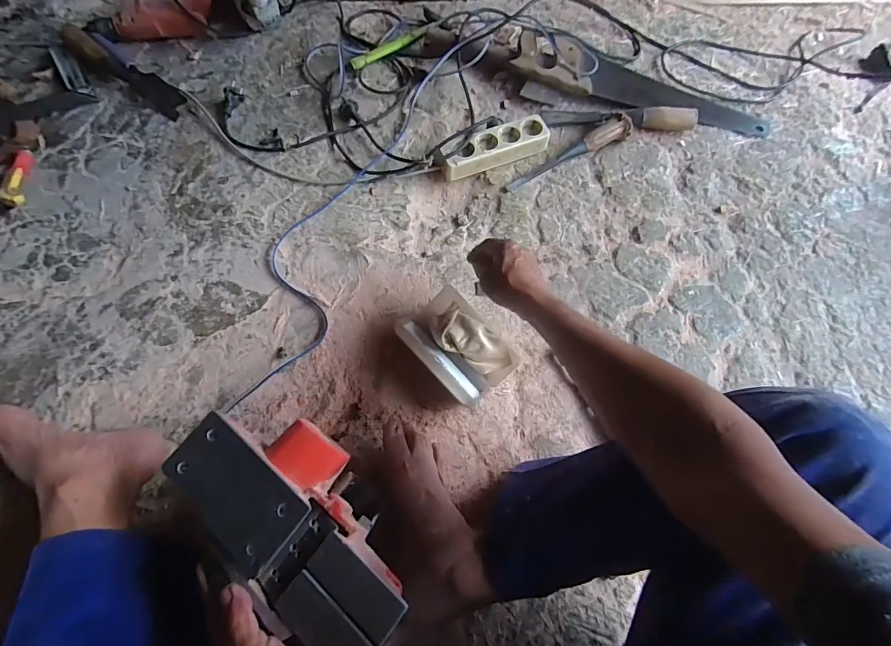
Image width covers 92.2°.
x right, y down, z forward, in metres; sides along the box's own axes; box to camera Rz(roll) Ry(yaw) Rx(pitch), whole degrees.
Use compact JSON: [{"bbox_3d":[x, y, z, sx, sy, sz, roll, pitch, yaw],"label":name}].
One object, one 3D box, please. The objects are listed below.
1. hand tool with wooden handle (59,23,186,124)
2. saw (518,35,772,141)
[{"bbox_3d":[-0.616,-0.486,0.821,0.321,0.020,0.056,34,71,12],"label":"hand tool with wooden handle"},{"bbox_3d":[0.380,-0.457,0.834,0.511,0.048,0.115,19,69,6],"label":"saw"}]

